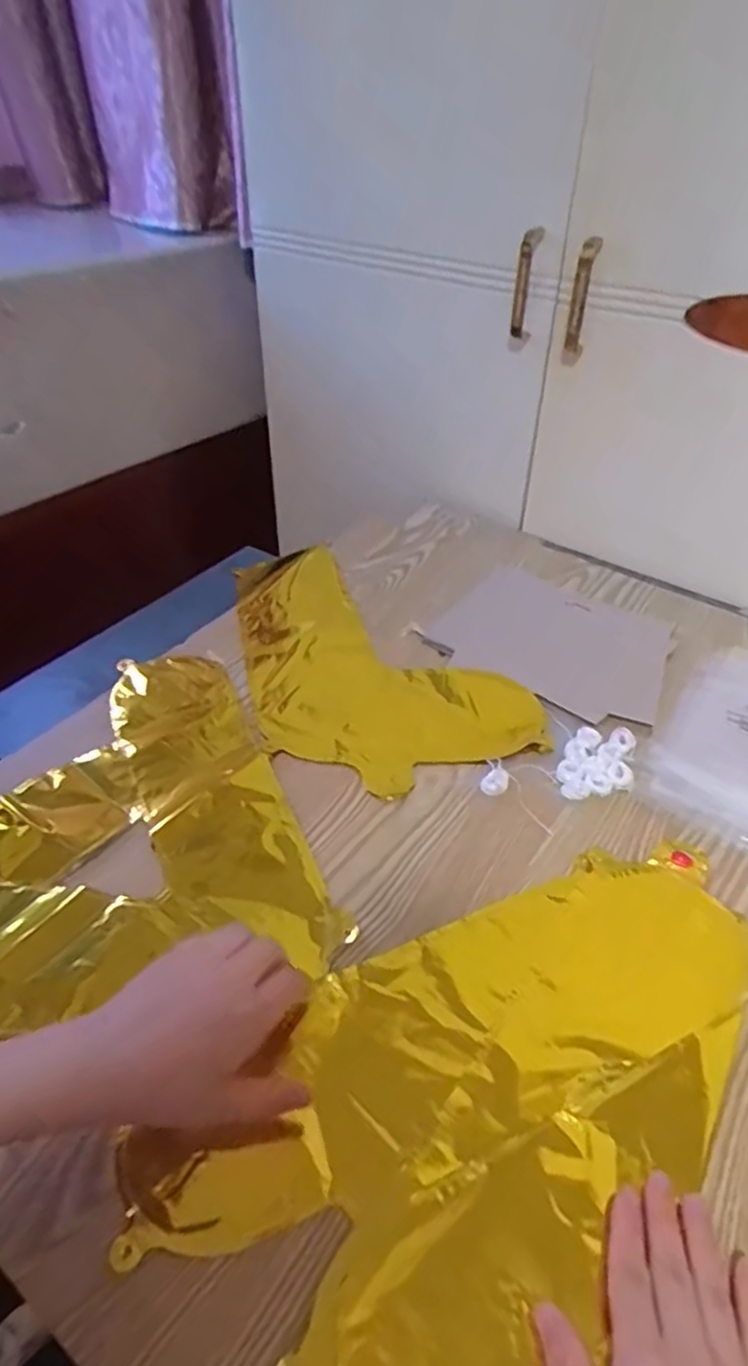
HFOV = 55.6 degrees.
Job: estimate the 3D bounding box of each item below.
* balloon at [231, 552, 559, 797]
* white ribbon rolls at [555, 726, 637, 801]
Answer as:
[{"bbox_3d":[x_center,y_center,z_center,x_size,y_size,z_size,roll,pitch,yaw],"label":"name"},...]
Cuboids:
[{"bbox_3d":[-0.021,-0.037,0.709,0.224,0.018,0.386,-14,42,-18],"label":"balloon"},{"bbox_3d":[0.184,0.066,0.586,0.057,0.009,0.084,13,41,13],"label":"white ribbon rolls"}]

